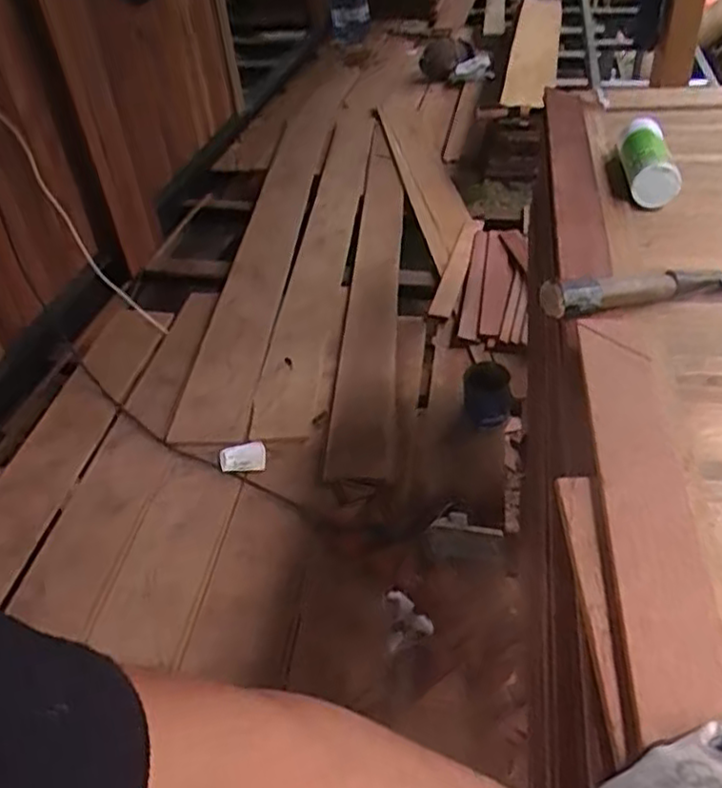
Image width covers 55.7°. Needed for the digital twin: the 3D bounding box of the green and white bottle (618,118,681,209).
[{"bbox_3d":[0.409,-0.335,0.990,0.063,0.068,0.170,-1,42,5],"label":"green and white bottle"}]

